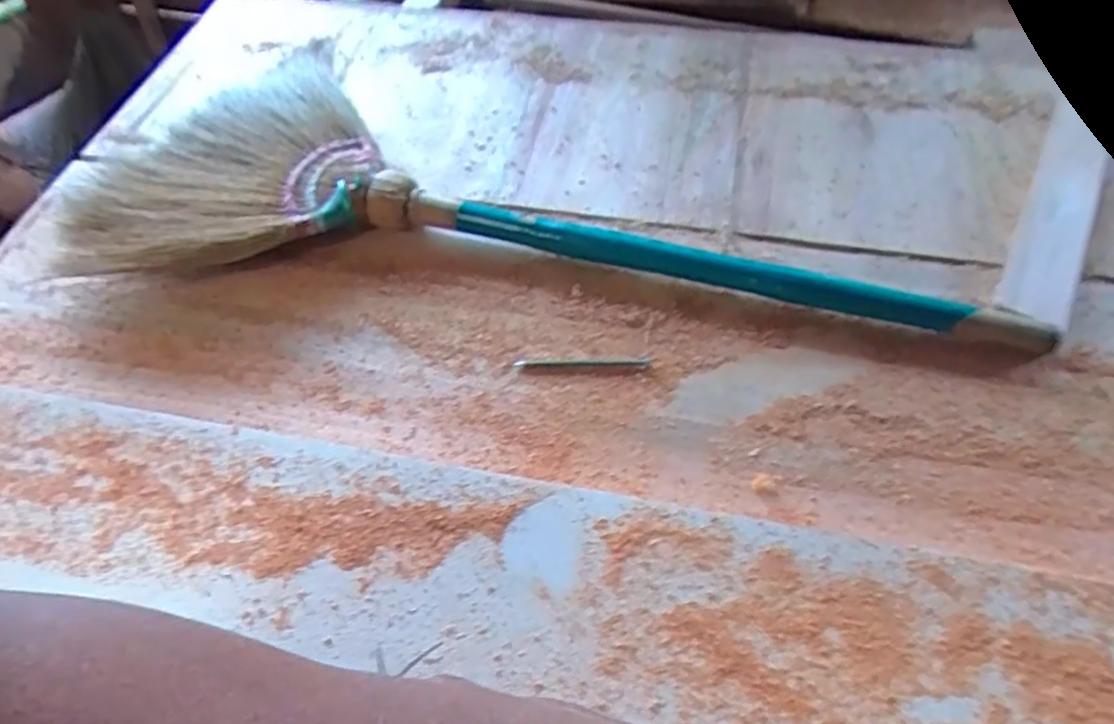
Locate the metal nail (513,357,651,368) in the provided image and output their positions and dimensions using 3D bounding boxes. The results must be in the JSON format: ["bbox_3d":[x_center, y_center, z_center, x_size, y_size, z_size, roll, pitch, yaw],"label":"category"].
[{"bbox_3d":[0.019,0.000,0.491,0.101,0.004,0.009,1,60,1],"label":"metal nail"}]

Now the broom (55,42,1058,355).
[{"bbox_3d":[0.004,-0.168,0.570,0.811,0.049,0.305,5,60,4],"label":"broom"}]

